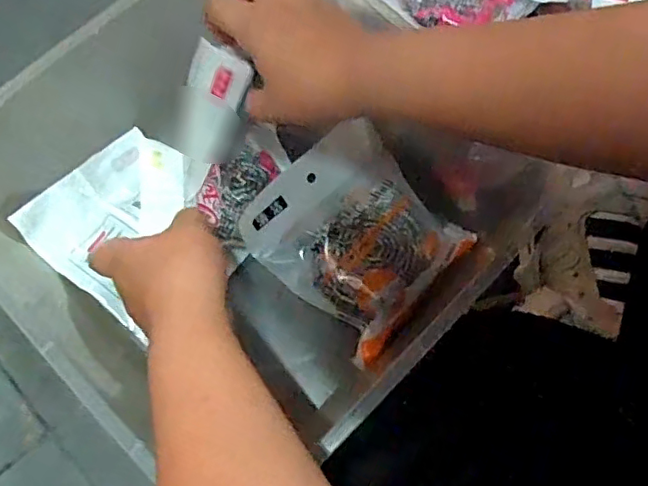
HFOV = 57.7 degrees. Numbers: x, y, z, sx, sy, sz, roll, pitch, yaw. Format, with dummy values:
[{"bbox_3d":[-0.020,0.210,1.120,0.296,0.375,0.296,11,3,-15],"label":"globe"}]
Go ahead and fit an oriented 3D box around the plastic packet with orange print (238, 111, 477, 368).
[{"bbox_3d":[0.027,-0.008,0.459,0.141,0.028,0.151,-40,77,-13],"label":"plastic packet with orange print"}]

